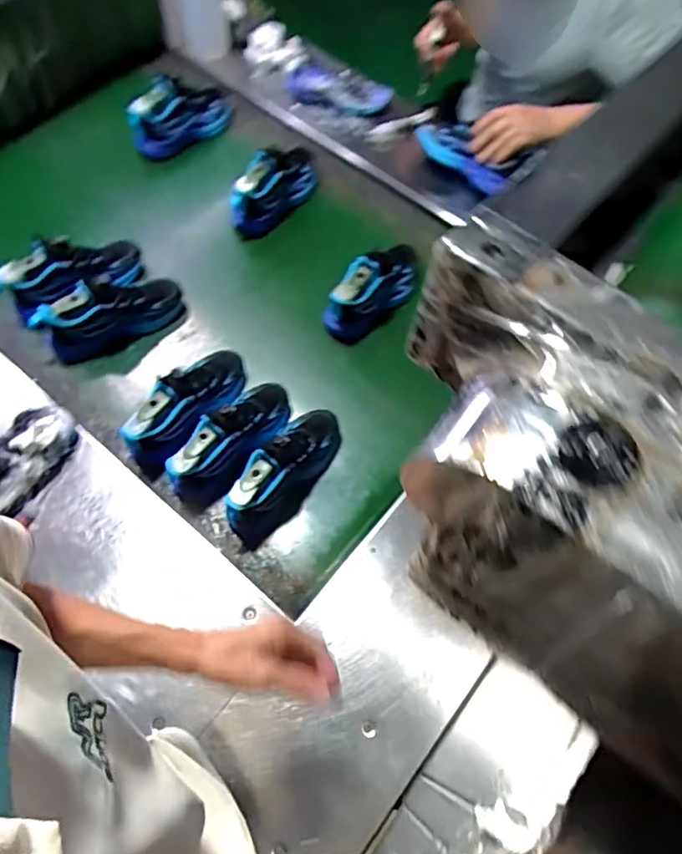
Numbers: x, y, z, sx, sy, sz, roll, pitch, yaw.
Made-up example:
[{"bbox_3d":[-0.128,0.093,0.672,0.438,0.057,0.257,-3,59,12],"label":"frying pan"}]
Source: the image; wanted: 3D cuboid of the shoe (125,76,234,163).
[{"bbox_3d":[-0.386,-0.742,1.348,0.234,0.133,0.127,-25,68,-12],"label":"shoe"}]

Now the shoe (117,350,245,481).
[{"bbox_3d":[-0.250,-0.042,0.939,0.086,0.137,0.248,28,68,11],"label":"shoe"}]

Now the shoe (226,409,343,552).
[{"bbox_3d":[-0.085,0.065,0.895,0.081,0.126,0.241,29,68,12],"label":"shoe"}]

